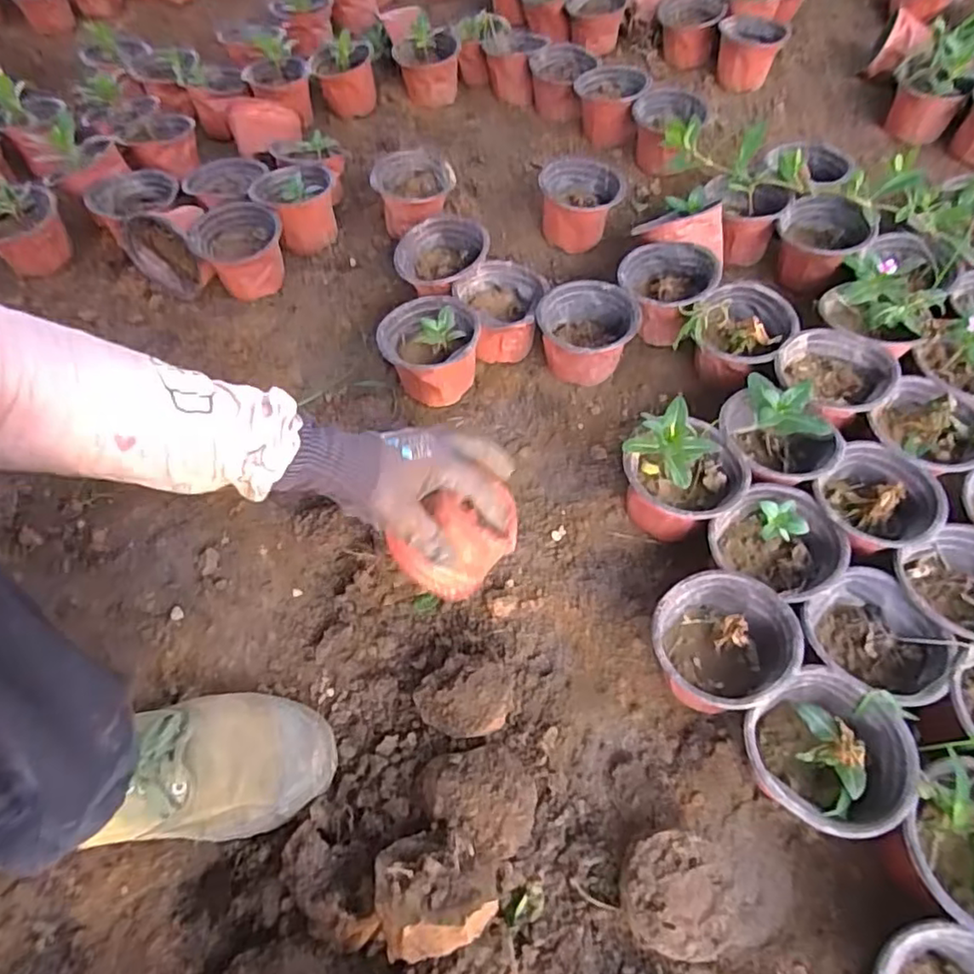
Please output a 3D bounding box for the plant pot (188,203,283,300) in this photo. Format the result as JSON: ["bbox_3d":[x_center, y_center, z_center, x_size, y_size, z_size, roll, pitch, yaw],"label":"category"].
[{"bbox_3d":[-0.284,-0.269,0.733,0.097,0.072,0.093,0,58,1],"label":"plant pot"}]

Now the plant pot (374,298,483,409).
[{"bbox_3d":[-0.056,-0.136,0.636,0.094,0.081,0.095,0,58,1],"label":"plant pot"}]

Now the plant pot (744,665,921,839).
[{"bbox_3d":[0.224,0.185,0.427,0.095,0.086,0.091,0,58,1],"label":"plant pot"}]

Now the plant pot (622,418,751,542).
[{"bbox_3d":[0.169,0.003,0.540,0.088,0.076,0.083,-1,57,2],"label":"plant pot"}]

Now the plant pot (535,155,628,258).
[{"bbox_3d":[0.112,-0.337,0.760,0.096,0.074,0.104,0,58,1],"label":"plant pot"}]

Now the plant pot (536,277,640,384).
[{"bbox_3d":[0.103,-0.159,0.651,0.094,0.071,0.086,0,58,1],"label":"plant pot"}]

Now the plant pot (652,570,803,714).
[{"bbox_3d":[0.170,0.120,0.472,0.092,0.075,0.099,-1,57,2],"label":"plant pot"}]

